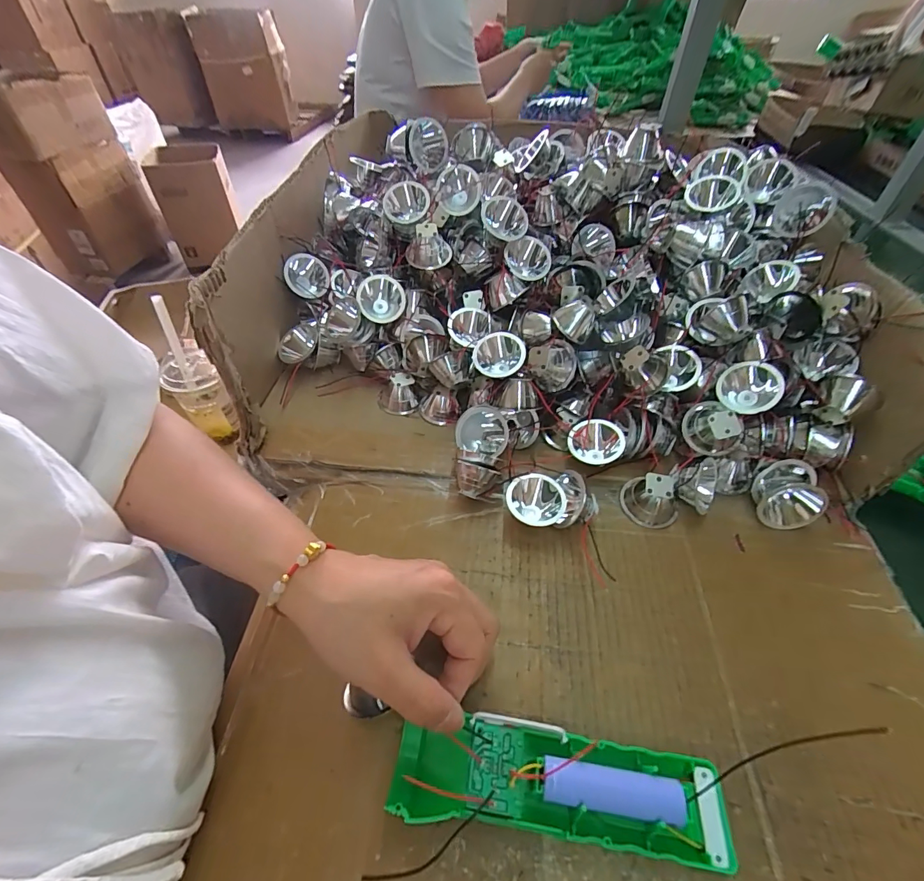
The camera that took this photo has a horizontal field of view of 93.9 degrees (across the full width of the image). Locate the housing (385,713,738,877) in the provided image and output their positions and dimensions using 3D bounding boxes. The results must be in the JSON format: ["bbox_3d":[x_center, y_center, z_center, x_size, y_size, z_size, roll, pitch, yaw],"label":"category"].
[{"bbox_3d":[0.045,0.166,0.210,0.157,0.020,0.043,4,48,7],"label":"housing"}]

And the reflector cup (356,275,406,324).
[{"bbox_3d":[-0.077,-0.134,0.417,0.043,0.043,0.031,-13,6,-7],"label":"reflector cup"}]

